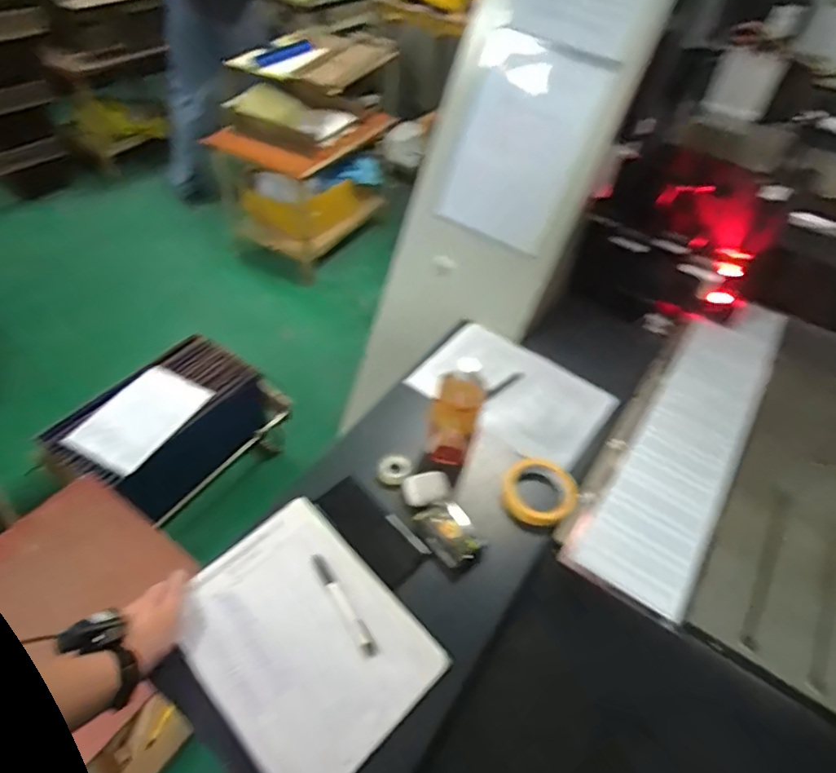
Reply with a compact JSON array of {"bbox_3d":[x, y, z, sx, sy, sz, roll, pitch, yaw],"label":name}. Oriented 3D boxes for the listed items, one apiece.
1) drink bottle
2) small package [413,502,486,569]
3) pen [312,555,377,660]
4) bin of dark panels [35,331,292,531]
[{"bbox_3d":[0.050,0.046,0.761,0.070,0.170,0.085,13,47,9],"label":"drink bottle"},{"bbox_3d":[0.045,0.194,0.731,0.070,0.025,0.083,-27,54,-26],"label":"small package"},{"bbox_3d":[-0.091,0.260,0.664,0.013,0.011,0.140,-25,53,-25],"label":"pen"},{"bbox_3d":[-0.682,0.135,1.548,0.363,0.260,0.527,24,50,18],"label":"bin of dark panels"}]

